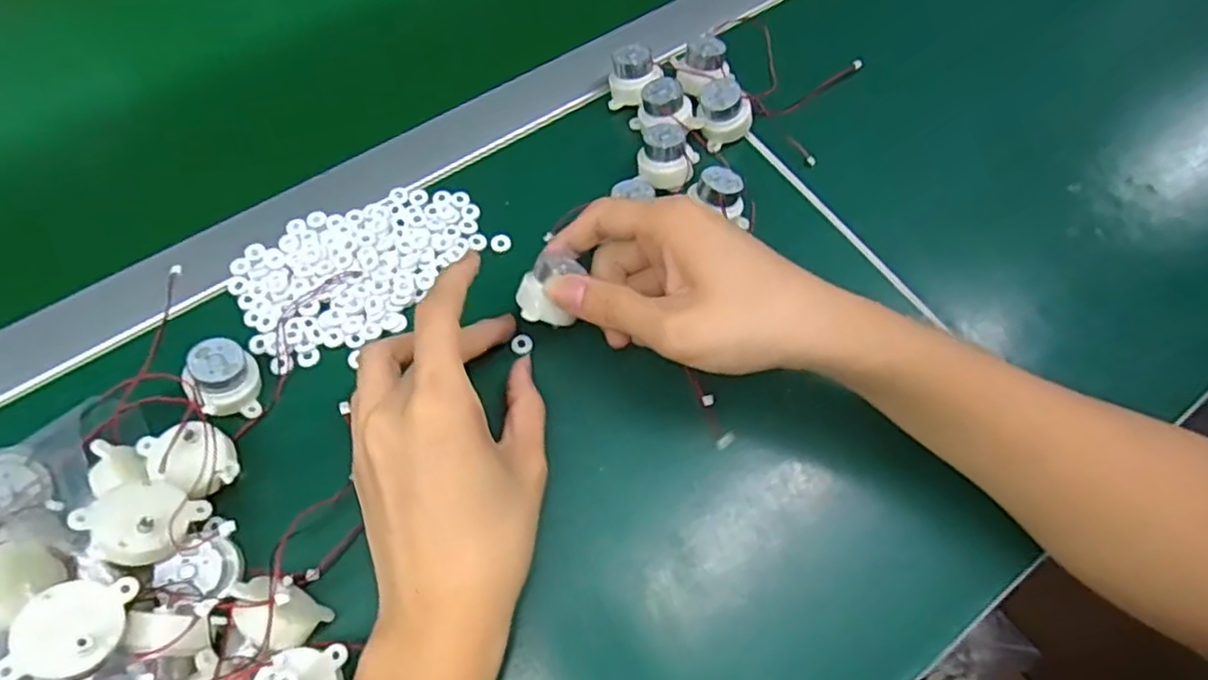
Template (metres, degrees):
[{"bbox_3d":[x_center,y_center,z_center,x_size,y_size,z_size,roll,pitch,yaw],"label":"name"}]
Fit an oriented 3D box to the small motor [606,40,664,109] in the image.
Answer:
[{"bbox_3d":[0.017,-0.156,0.411,0.030,0.032,0.029,1,64,-2],"label":"small motor"}]

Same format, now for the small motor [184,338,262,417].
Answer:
[{"bbox_3d":[-0.179,0.020,0.319,0.031,0.024,0.034,-7,66,-34],"label":"small motor"}]

